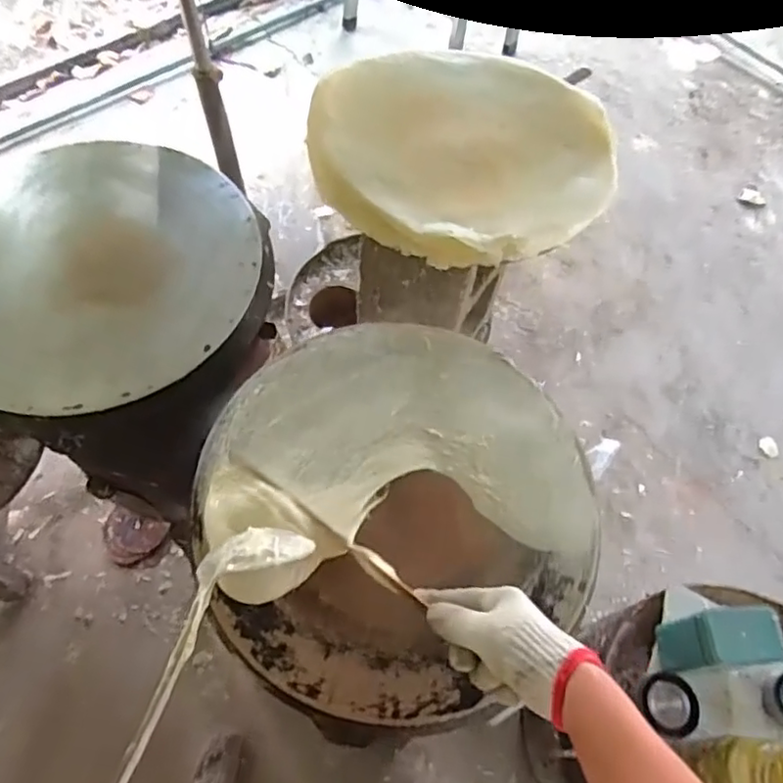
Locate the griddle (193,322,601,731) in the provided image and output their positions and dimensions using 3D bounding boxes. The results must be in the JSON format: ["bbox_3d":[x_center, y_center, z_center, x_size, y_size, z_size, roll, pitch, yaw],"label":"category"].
[{"bbox_3d":[0.008,0.098,0.604,0.366,0.055,0.379,1,62,-2],"label":"griddle"}]

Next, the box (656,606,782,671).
[{"bbox_3d":[0.408,0.315,0.774,0.098,0.123,0.063,0,62,-2],"label":"box"}]

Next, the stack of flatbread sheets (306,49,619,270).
[{"bbox_3d":[0.087,-0.315,0.792,0.356,0.054,0.350,-30,67,-17],"label":"stack of flatbread sheets"}]

